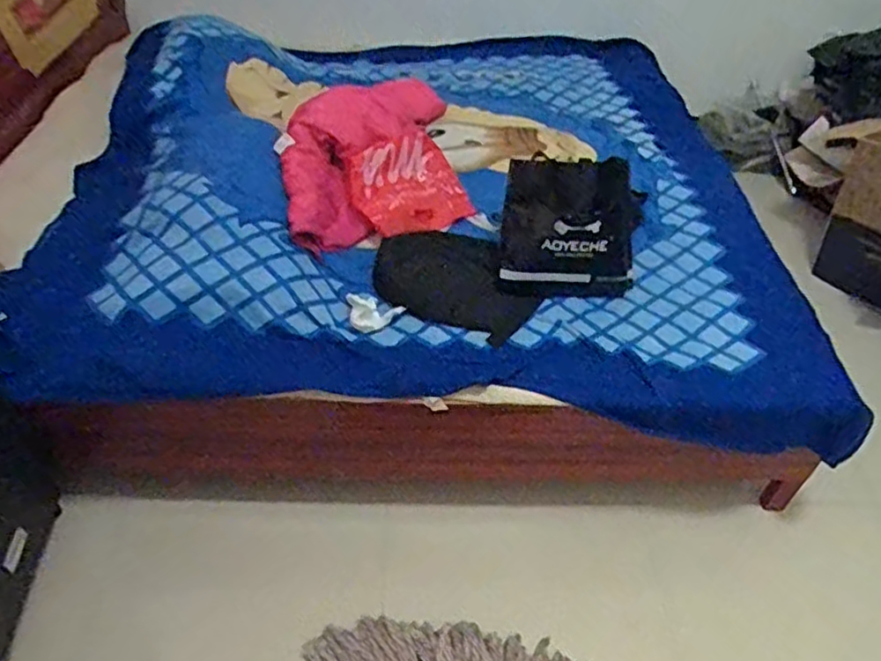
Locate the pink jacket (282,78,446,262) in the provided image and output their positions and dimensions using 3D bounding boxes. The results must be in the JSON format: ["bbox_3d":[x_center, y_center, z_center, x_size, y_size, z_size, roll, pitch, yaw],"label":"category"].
[{"bbox_3d":[-0.215,-0.528,1.829,0.293,0.157,0.883,10,45,7],"label":"pink jacket"}]

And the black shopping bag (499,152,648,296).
[{"bbox_3d":[0.300,-0.244,1.555,0.313,0.282,0.226,5,44,1],"label":"black shopping bag"}]

